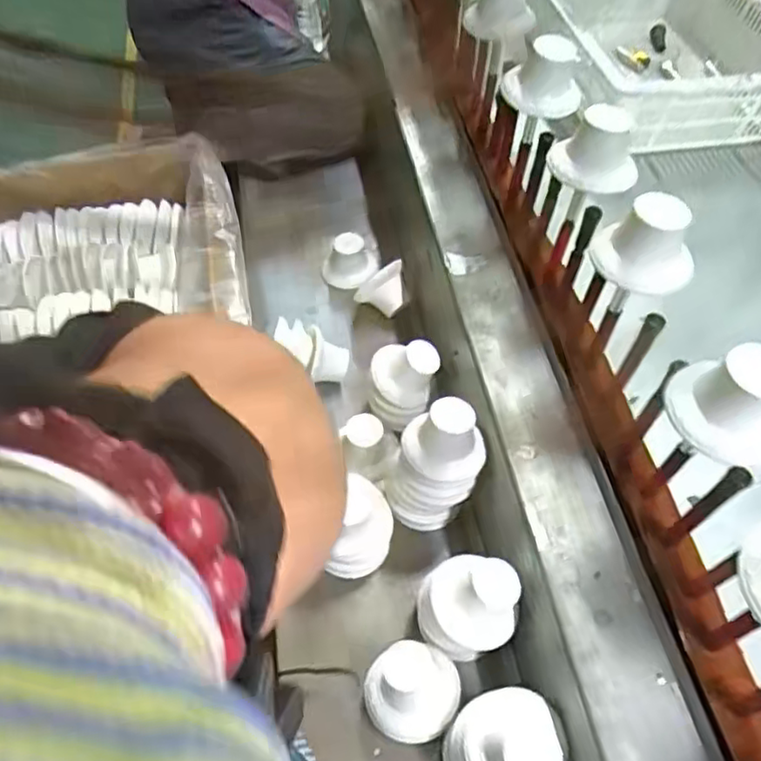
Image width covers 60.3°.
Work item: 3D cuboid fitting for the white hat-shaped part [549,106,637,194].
[{"bbox_3d":[0.225,-0.242,0.680,0.077,0.082,0.069,8,51,3],"label":"white hat-shaped part"}]

